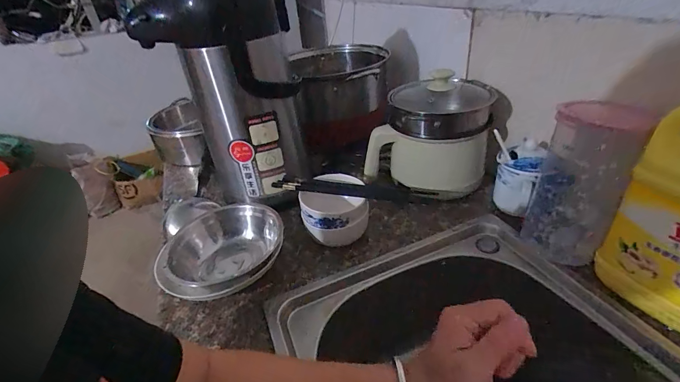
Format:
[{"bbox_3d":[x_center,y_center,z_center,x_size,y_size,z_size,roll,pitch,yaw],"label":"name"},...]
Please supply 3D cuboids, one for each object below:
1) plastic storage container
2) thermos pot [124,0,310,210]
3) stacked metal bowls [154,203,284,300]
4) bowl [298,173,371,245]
[{"bbox_3d":[0.293,-0.006,0.417,0.082,0.213,0.078,18,40,31],"label":"plastic storage container"},{"bbox_3d":[-0.173,-0.159,0.553,0.180,0.352,0.135,8,36,19],"label":"thermos pot"},{"bbox_3d":[-0.166,0.090,0.493,0.157,0.068,0.153,-5,34,3],"label":"stacked metal bowls"},{"bbox_3d":[0.000,0.039,0.523,0.102,0.085,0.106,-4,34,3],"label":"bowl"}]

